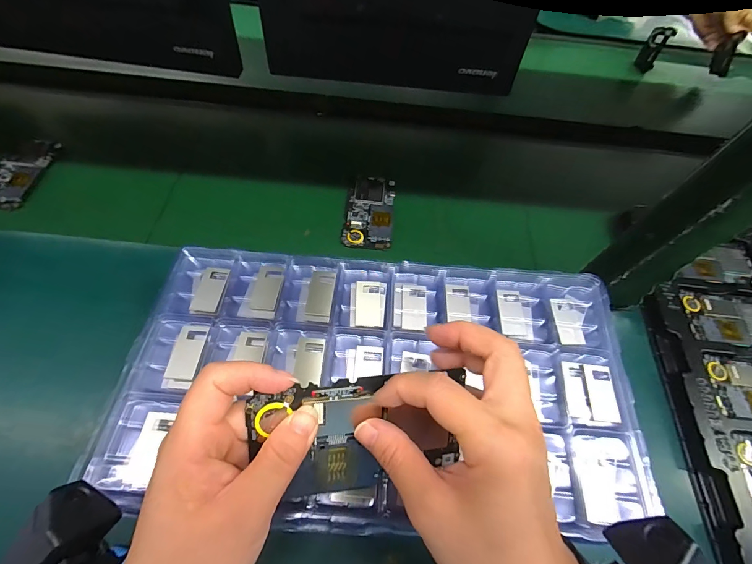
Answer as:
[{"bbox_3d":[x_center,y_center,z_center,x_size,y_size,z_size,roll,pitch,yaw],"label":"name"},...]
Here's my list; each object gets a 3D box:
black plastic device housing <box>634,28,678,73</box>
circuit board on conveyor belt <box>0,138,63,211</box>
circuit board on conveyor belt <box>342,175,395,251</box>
[{"bbox_3d":[0.567,-0.472,0.726,0.039,0.091,0.030,32,63,14],"label":"black plastic device housing"},{"bbox_3d":[-0.491,-0.153,0.485,0.057,0.017,0.133,8,60,0],"label":"circuit board on conveyor belt"},{"bbox_3d":[-0.008,-0.098,0.490,0.064,0.011,0.124,6,60,-1],"label":"circuit board on conveyor belt"}]

